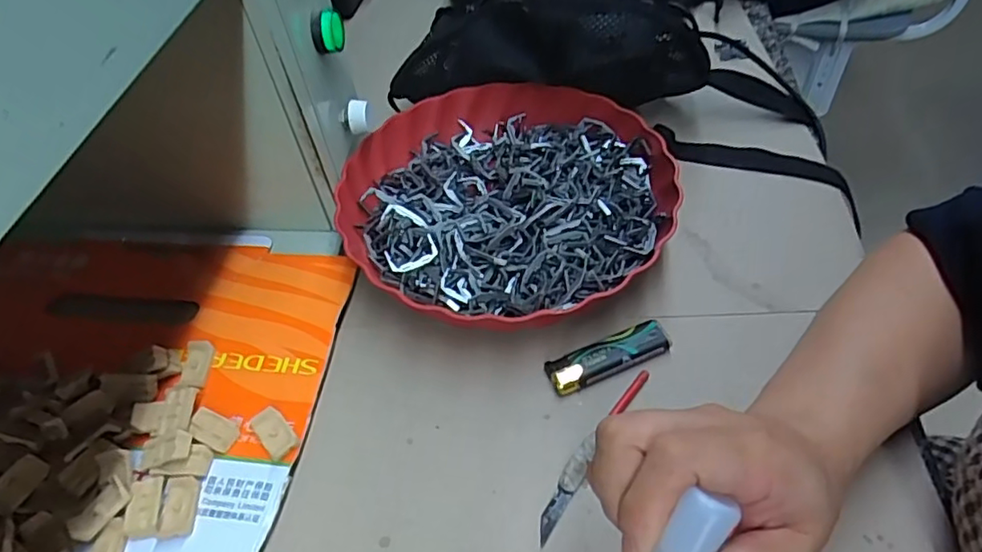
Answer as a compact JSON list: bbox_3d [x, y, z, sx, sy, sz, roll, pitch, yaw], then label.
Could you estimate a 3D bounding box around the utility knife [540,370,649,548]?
[{"bbox_3d":[0.059,0.099,0.350,0.012,0.011,0.120,28,55,23],"label":"utility knife"}]

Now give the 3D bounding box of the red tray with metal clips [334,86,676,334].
[{"bbox_3d":[0.007,-0.058,0.449,0.229,0.053,0.228,31,56,24],"label":"red tray with metal clips"}]

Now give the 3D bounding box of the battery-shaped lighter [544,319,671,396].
[{"bbox_3d":[0.075,0.052,0.384,0.080,0.013,0.023,-17,51,-14],"label":"battery-shaped lighter"}]

